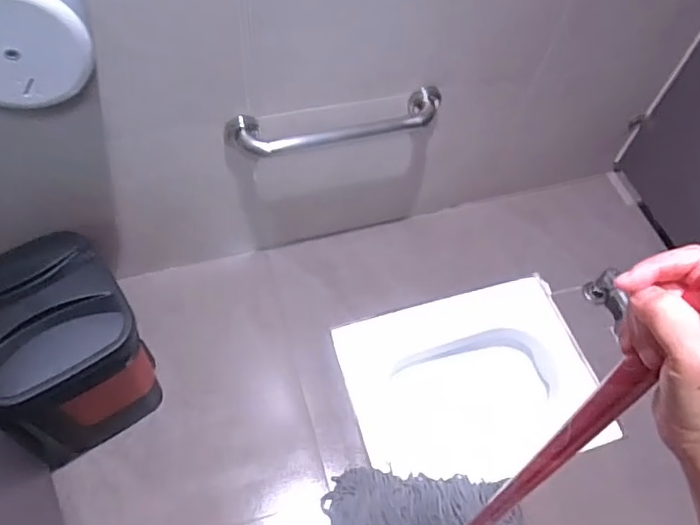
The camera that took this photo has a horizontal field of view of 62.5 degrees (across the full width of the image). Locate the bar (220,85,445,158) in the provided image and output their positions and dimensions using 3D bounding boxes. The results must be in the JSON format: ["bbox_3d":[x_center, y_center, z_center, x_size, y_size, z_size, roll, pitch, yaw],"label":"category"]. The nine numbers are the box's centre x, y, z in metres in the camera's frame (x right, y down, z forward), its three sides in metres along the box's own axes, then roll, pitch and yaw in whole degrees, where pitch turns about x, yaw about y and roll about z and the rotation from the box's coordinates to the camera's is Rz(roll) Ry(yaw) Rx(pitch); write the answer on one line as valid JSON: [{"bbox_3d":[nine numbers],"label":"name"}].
[{"bbox_3d":[-0.024,-0.271,1.150,0.439,0.068,0.086,-9,58,-12],"label":"bar"}]

